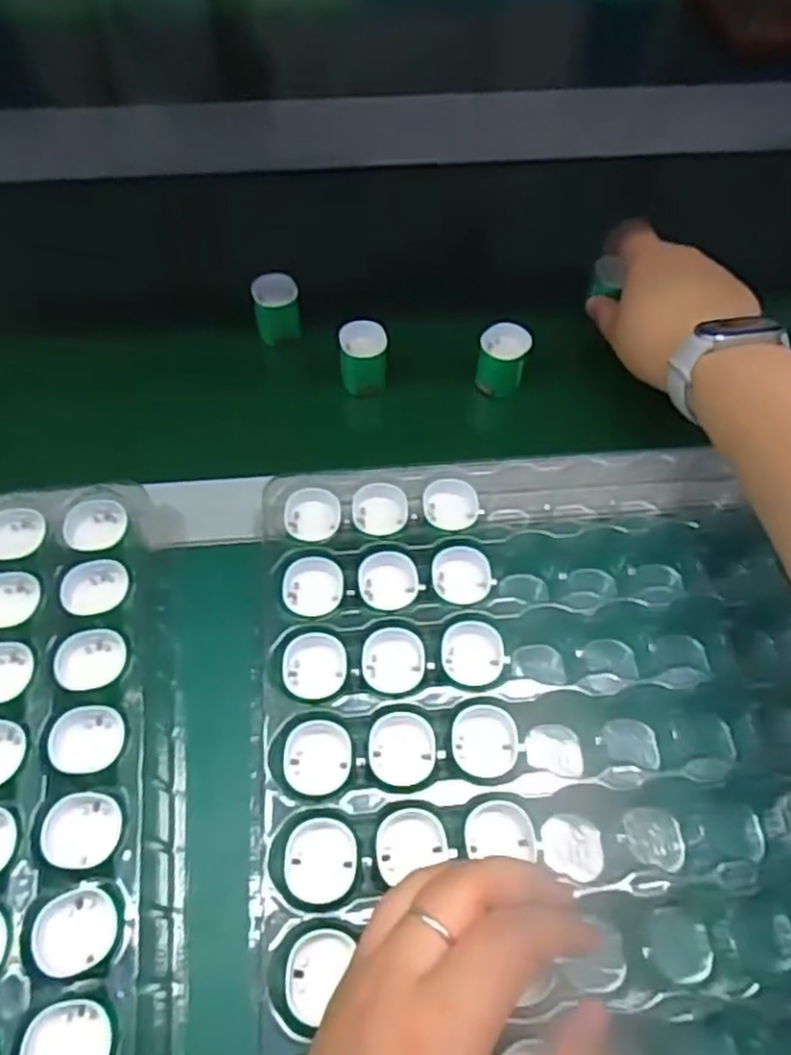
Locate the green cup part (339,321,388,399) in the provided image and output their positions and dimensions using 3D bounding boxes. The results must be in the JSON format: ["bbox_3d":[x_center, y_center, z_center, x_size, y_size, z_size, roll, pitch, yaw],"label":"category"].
[{"bbox_3d":[-0.020,-0.106,0.470,0.028,0.036,0.029,-2,59,-3],"label":"green cup part"}]

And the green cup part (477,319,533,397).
[{"bbox_3d":[0.067,-0.104,0.465,0.031,0.034,0.033,1,59,-1],"label":"green cup part"}]

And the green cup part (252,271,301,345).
[{"bbox_3d":[-0.076,-0.141,0.483,0.029,0.033,0.026,-6,60,-6],"label":"green cup part"}]

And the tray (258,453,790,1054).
[{"bbox_3d":[0.100,0.114,0.327,0.305,0.047,0.319,-4,59,-3],"label":"tray"}]

